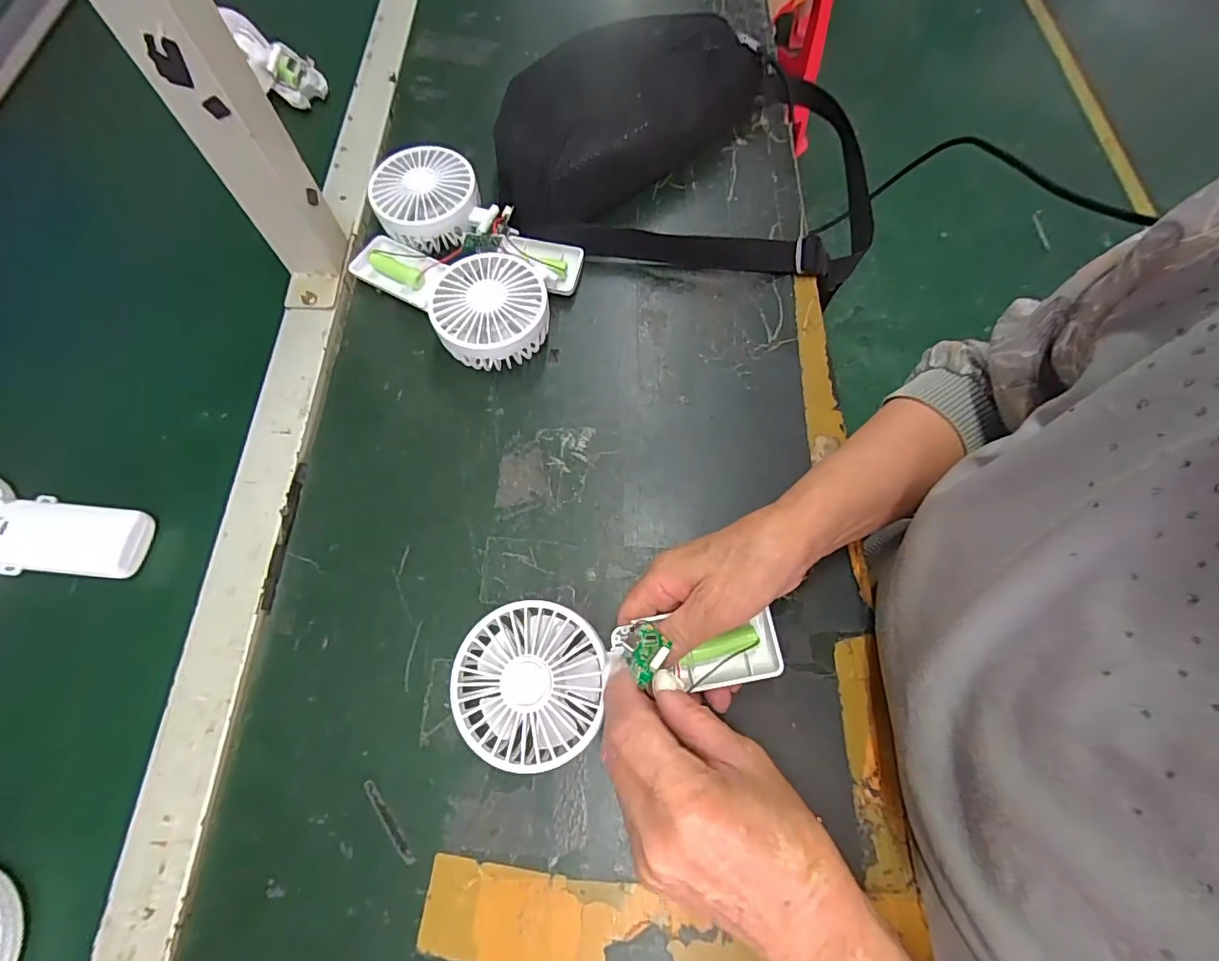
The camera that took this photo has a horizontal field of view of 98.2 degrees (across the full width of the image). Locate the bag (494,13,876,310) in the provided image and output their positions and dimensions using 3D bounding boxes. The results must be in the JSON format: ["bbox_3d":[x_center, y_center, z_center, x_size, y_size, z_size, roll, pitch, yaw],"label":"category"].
[{"bbox_3d":[0.077,-0.295,0.476,0.341,0.113,0.242,5,69,1],"label":"bag"}]

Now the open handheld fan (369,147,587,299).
[{"bbox_3d":[-0.112,-0.212,0.441,0.186,0.042,0.085,33,72,12],"label":"open handheld fan"}]

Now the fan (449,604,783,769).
[{"bbox_3d":[0.006,0.105,0.292,0.184,0.036,0.082,-6,69,-4],"label":"fan"}]

